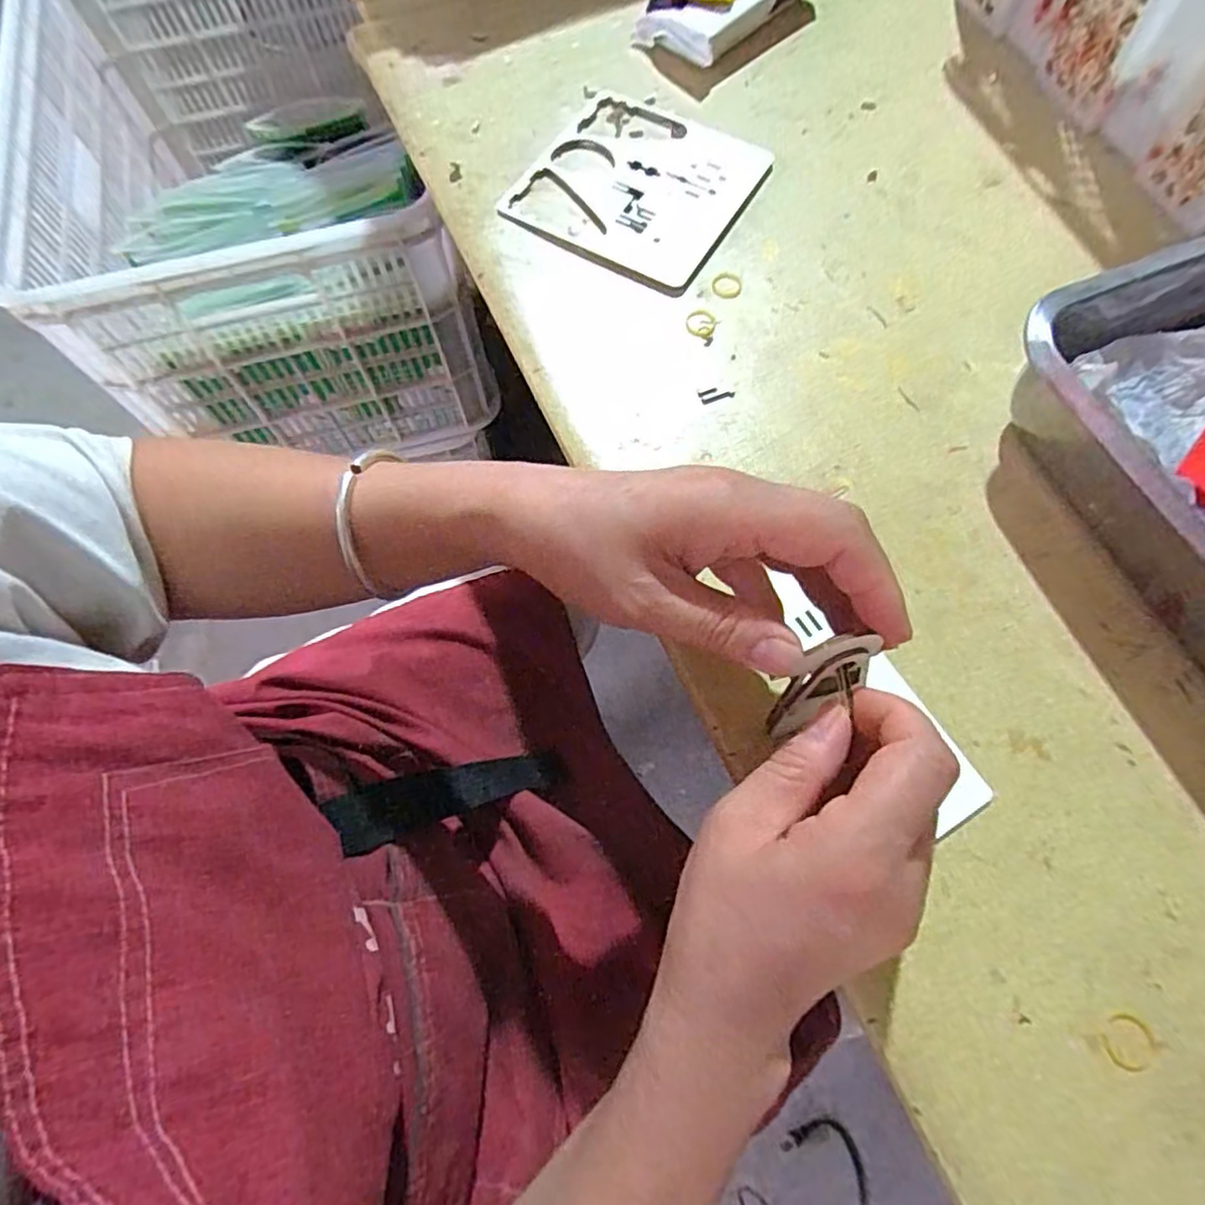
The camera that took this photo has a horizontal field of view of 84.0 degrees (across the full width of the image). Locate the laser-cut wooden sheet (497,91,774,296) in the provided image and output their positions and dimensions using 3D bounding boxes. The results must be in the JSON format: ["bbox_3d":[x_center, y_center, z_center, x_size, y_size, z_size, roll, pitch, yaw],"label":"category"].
[{"bbox_3d":[0.025,-0.287,0.457,0.144,0.006,0.146,30,71,11],"label":"laser-cut wooden sheet"}]

